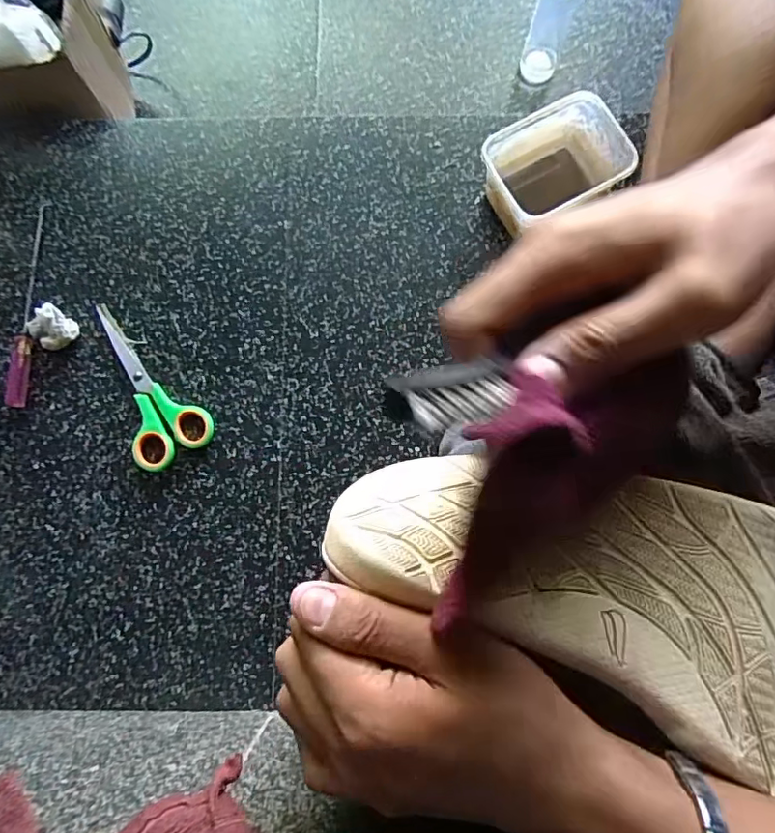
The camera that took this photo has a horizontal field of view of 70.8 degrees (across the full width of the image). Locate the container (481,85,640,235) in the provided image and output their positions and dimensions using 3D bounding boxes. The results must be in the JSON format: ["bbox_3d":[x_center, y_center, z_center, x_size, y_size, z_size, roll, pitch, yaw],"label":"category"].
[{"bbox_3d":[0.135,-0.197,0.449,0.108,0.058,0.089,-25,80,-4],"label":"container"}]

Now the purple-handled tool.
[{"bbox_3d":[-0.303,-0.099,0.460,0.012,0.012,0.183,0,80,1],"label":"purple-handled tool"}]

